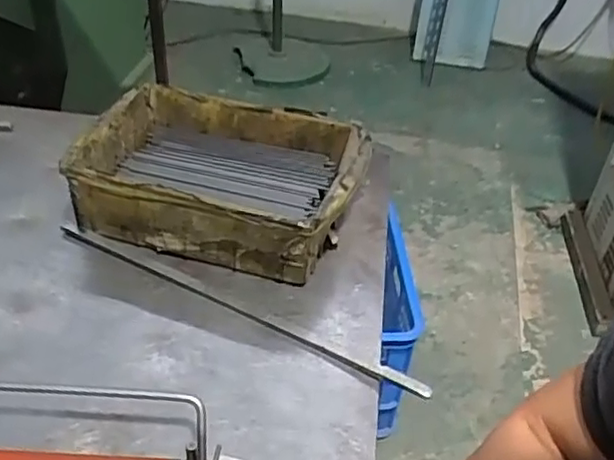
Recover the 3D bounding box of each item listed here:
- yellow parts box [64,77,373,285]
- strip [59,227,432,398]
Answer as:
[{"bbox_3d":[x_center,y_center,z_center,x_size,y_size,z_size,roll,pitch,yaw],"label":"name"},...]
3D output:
[{"bbox_3d":[-0.079,-0.045,0.627,0.253,0.086,0.178,14,40,11],"label":"yellow parts box"},{"bbox_3d":[-0.066,0.062,0.541,0.354,0.009,0.015,19,41,17],"label":"strip"}]

